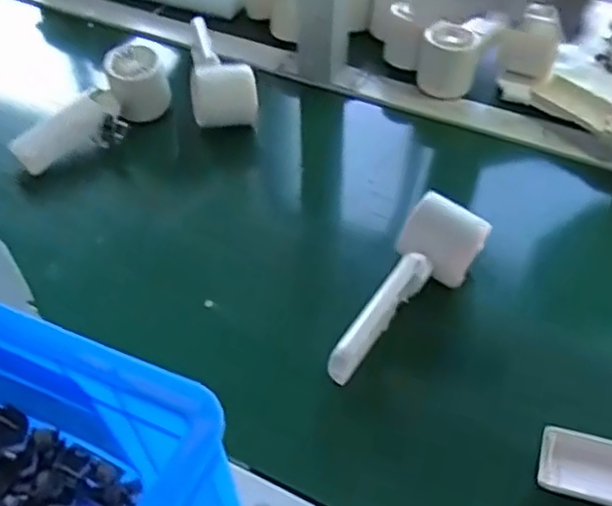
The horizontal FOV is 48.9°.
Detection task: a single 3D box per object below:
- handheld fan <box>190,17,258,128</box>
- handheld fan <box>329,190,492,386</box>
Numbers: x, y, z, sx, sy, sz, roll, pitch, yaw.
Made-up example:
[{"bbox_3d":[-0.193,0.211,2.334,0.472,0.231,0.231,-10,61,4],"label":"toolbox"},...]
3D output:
[{"bbox_3d":[-0.086,-0.189,0.680,0.062,0.059,0.135,-6,48,-6],"label":"handheld fan"},{"bbox_3d":[0.070,0.029,0.480,0.050,0.045,0.153,29,66,25],"label":"handheld fan"}]

